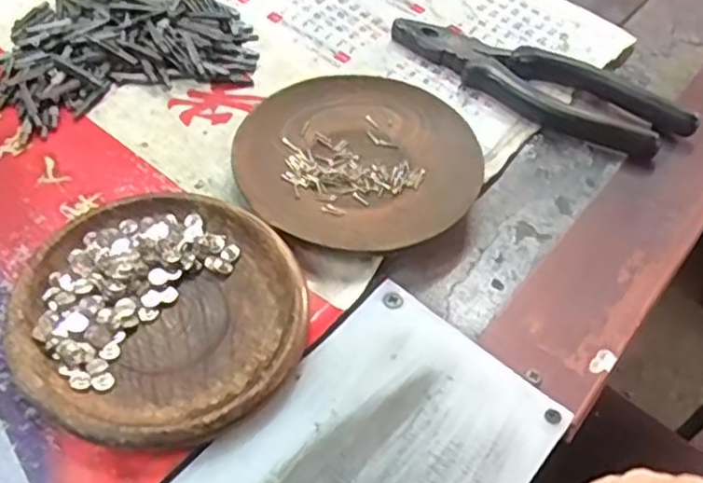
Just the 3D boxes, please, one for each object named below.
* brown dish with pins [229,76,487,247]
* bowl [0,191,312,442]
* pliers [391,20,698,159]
[{"bbox_3d":[0.002,-0.039,0.355,0.116,0.016,0.109,3,52,-4],"label":"brown dish with pins"},{"bbox_3d":[-0.075,0.028,0.290,0.110,0.016,0.110,3,52,-4],"label":"bowl"},{"bbox_3d":[0.101,-0.089,0.401,0.167,0.016,0.045,29,54,16],"label":"pliers"}]

